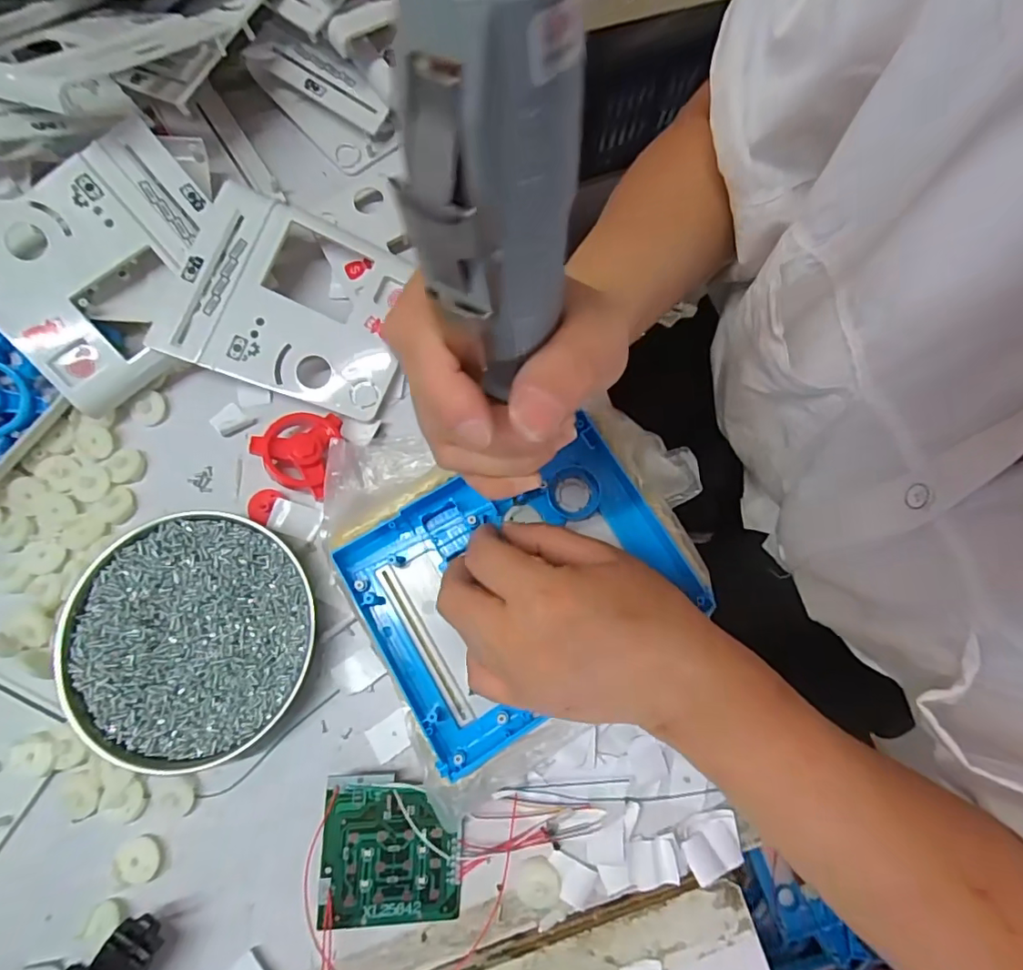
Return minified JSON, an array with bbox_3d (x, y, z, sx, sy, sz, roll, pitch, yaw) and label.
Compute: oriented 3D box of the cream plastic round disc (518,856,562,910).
[{"bbox_3d":[0.015,0.215,0.286,0.022,0.004,0.024,0,76,0],"label":"cream plastic round disc"}]

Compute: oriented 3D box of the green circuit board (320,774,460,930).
[{"bbox_3d":[-0.063,0.195,0.282,0.071,0.006,0.072,4,82,-10],"label":"green circuit board"}]

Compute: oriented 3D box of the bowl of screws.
[{"bbox_3d":[-0.183,0.086,0.303,0.130,0.024,0.131,-7,76,-2],"label":"bowl of screws"}]

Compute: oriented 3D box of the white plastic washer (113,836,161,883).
[{"bbox_3d":[-0.198,0.199,0.281,0.018,0.007,0.021,-31,78,-8],"label":"white plastic washer"}]

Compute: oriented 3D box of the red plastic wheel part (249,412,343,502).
[{"bbox_3d":[-0.136,-0.022,0.332,0.046,0.020,0.052,9,76,2],"label":"red plastic wheel part"}]

